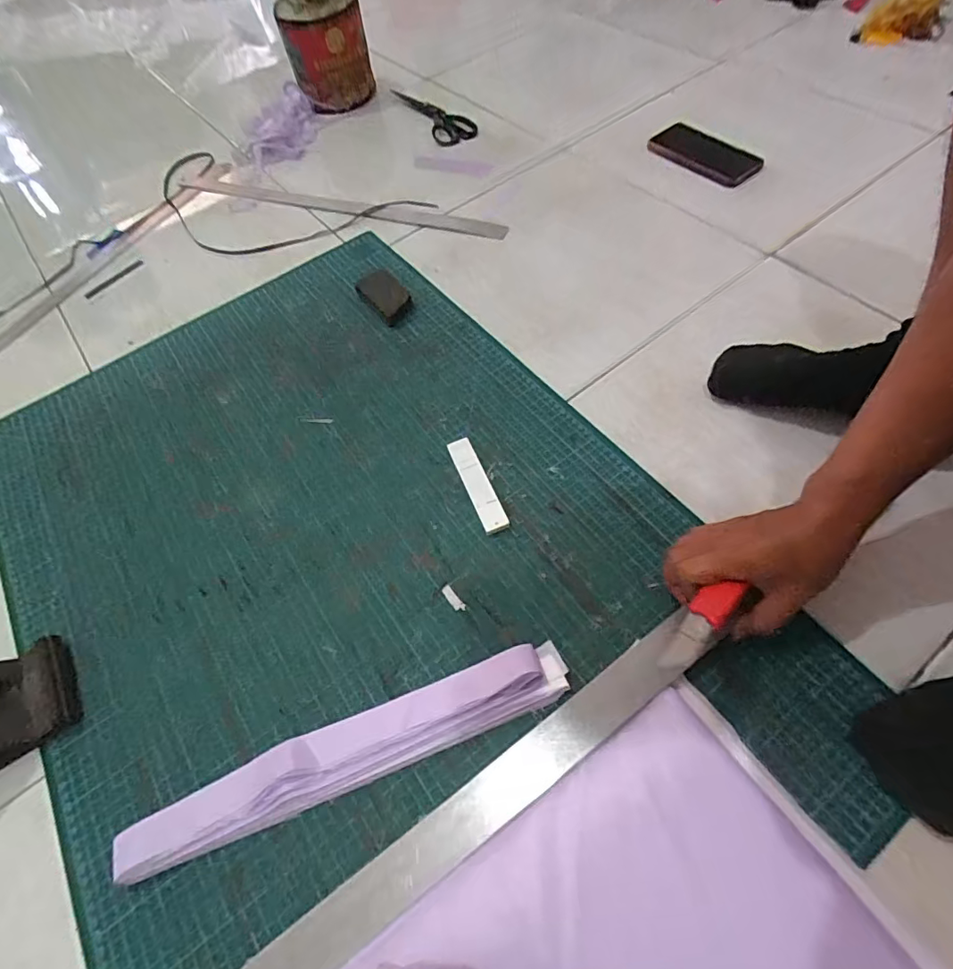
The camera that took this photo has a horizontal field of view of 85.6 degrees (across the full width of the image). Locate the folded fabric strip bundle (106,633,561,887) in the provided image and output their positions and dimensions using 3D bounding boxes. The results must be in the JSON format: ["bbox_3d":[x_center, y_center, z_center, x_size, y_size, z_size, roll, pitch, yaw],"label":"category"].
[{"bbox_3d":[-0.100,0.217,0.421,0.368,0.023,0.052,-21,61,-7],"label":"folded fabric strip bundle"}]

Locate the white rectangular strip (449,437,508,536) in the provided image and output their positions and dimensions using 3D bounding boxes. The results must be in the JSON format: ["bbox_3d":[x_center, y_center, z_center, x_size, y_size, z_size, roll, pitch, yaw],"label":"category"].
[{"bbox_3d":[0.001,-0.001,0.545,0.026,0.013,0.119,-21,61,-7],"label":"white rectangular strip"}]

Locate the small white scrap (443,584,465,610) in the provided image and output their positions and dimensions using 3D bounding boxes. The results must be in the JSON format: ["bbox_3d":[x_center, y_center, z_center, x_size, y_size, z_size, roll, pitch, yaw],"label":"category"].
[{"bbox_3d":[-0.022,0.109,0.493,0.010,0.004,0.030,-37,64,-16],"label":"small white scrap"}]

